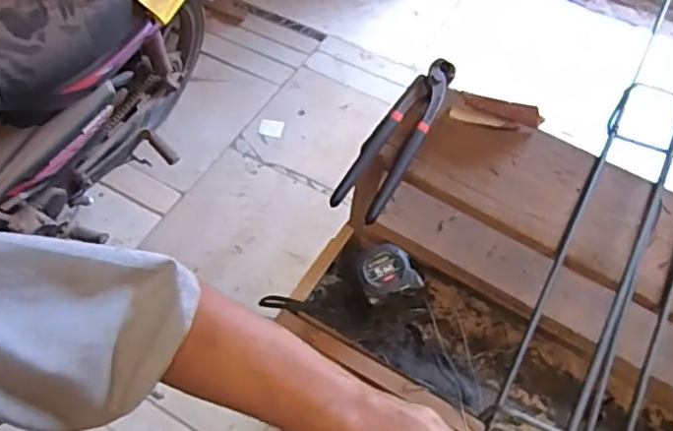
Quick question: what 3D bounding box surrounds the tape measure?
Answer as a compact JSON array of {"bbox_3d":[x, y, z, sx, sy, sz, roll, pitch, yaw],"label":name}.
[{"bbox_3d":[0.054,0.067,0.677,0.064,0.036,0.059,-18,60,-14],"label":"tape measure"}]

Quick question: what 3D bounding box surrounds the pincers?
[{"bbox_3d":[0.064,-0.084,0.607,0.047,0.017,0.215,25,59,13],"label":"pincers"}]

